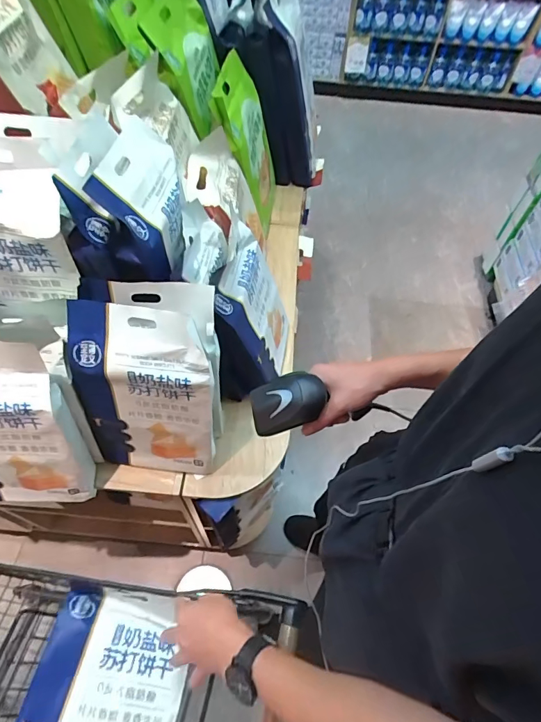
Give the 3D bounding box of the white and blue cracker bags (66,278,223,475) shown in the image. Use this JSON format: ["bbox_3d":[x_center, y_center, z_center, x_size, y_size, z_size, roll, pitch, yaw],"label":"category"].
[{"bbox_3d":[-0.197,0.039,0.692,0.210,0.320,0.173,8,57,2],"label":"white and blue cracker bags"}]

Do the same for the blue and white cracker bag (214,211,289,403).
[{"bbox_3d":[-0.033,-0.080,0.812,0.115,0.278,0.219,7,57,1],"label":"blue and white cracker bag"}]

